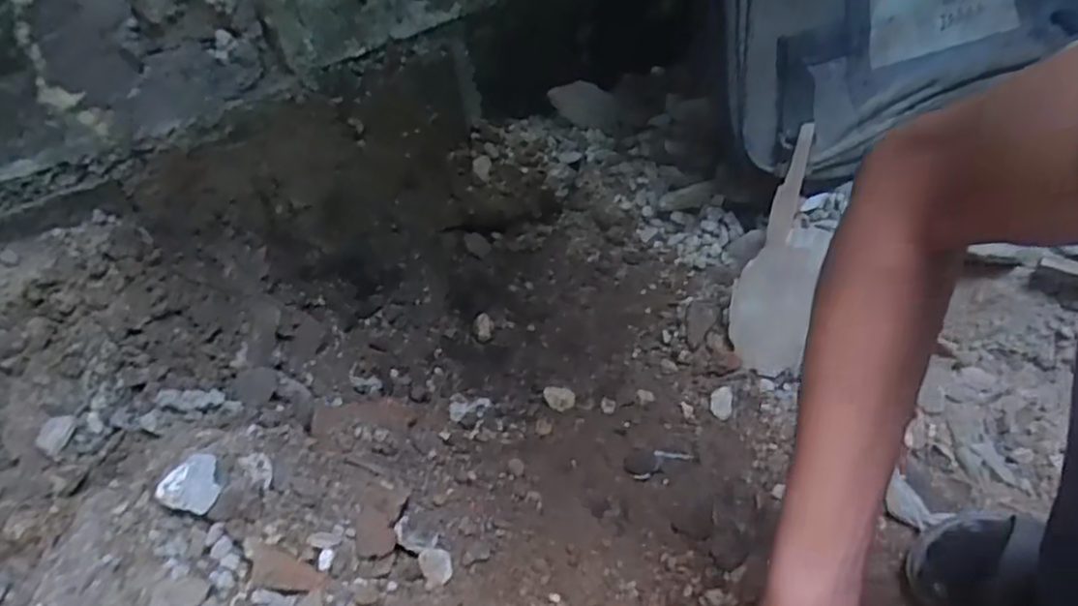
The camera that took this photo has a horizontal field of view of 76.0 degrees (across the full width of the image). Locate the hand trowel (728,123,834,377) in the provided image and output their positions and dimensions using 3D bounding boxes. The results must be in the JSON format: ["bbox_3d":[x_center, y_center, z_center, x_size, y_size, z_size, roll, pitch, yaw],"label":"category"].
[{"bbox_3d":[0.275,-0.059,0.772,0.089,0.042,0.275,12,84,13],"label":"hand trowel"}]

